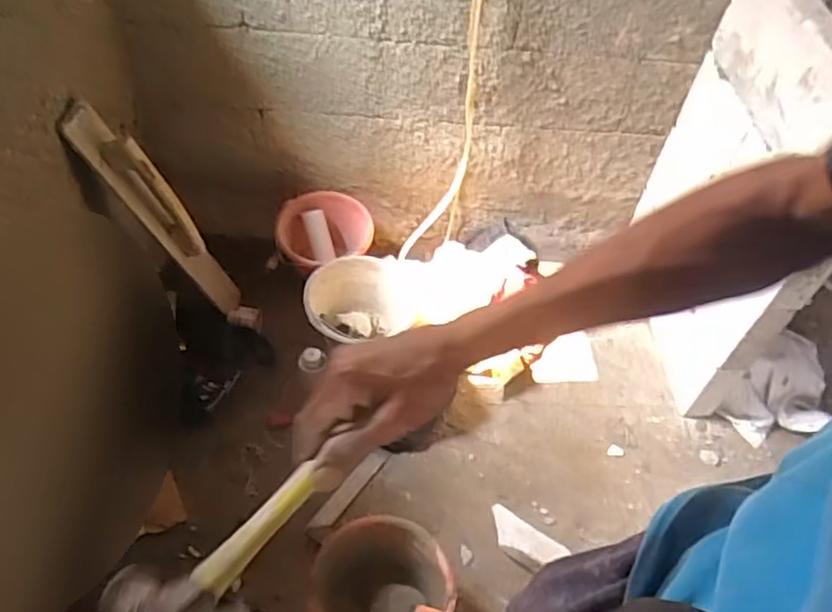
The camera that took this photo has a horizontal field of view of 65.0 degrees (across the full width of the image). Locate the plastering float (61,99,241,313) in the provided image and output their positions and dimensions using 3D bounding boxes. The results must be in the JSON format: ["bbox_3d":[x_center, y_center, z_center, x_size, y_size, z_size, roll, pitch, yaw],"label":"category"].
[{"bbox_3d":[-0.549,-0.196,1.435,0.089,0.558,0.102,-11,47,15],"label":"plastering float"}]

